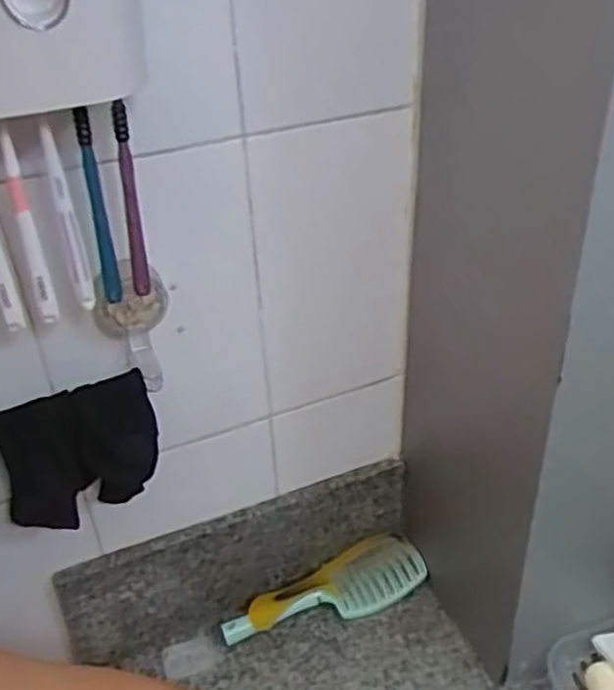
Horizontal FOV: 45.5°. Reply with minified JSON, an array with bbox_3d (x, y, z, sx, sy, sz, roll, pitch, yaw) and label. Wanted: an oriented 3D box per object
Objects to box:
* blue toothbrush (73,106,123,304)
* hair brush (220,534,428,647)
[{"bbox_3d":[-0.152,-0.097,0.531,0.016,0.151,0.023,-16,37,-17],"label":"blue toothbrush"},{"bbox_3d":[0.022,0.298,0.871,0.250,0.042,0.069,-19,38,-20],"label":"hair brush"}]

